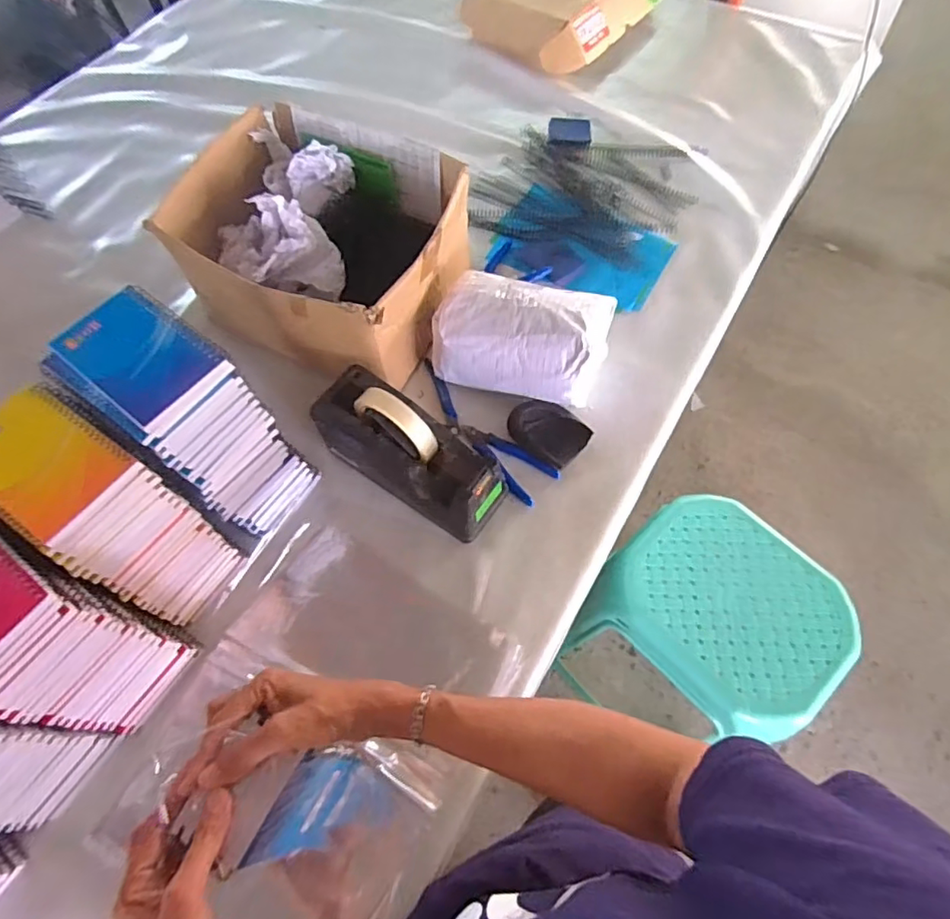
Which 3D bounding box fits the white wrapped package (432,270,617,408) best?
[{"bbox_3d":[0.054,-0.141,0.655,0.187,0.090,0.114,15,65,9],"label":"white wrapped package"}]

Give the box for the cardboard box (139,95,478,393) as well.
[{"bbox_3d":[-0.174,-0.255,0.689,0.296,0.150,0.267,25,67,14],"label":"cardboard box"}]

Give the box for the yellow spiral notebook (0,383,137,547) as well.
[{"bbox_3d":[-0.333,0.001,0.438,0.128,0.014,0.092,28,67,15],"label":"yellow spiral notebook"}]

